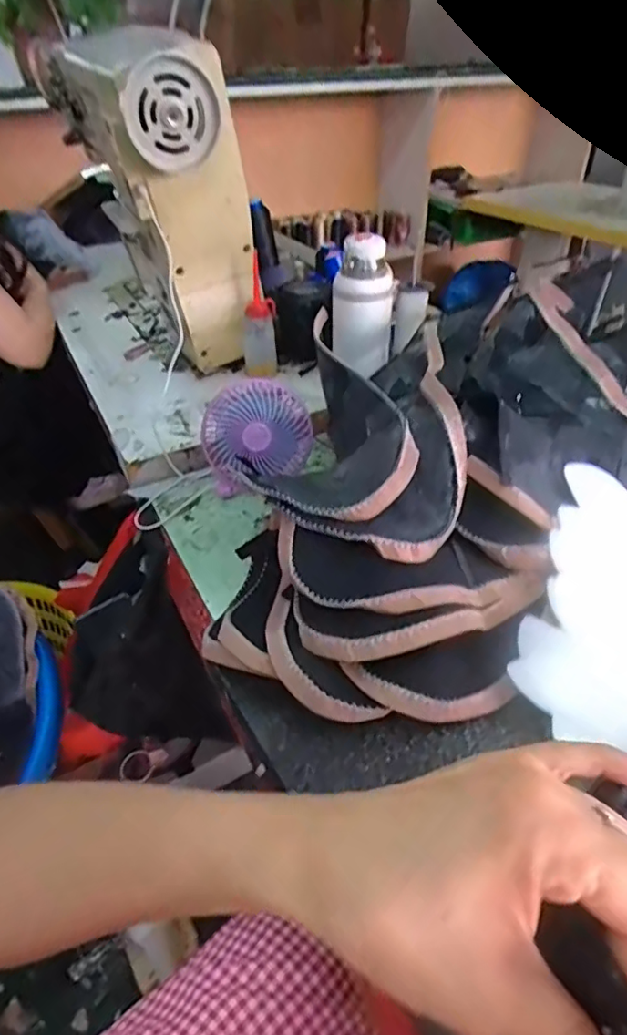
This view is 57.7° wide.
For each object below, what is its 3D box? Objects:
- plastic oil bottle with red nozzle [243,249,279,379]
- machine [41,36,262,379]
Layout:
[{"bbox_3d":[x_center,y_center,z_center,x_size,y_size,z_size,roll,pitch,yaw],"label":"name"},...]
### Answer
[{"bbox_3d":[-0.086,-0.306,0.887,0.055,0.172,0.034,-7,39,-5],"label":"plastic oil bottle with red nozzle"},{"bbox_3d":[-0.257,-0.511,0.937,0.185,0.403,0.500,-17,41,-18],"label":"machine"}]

